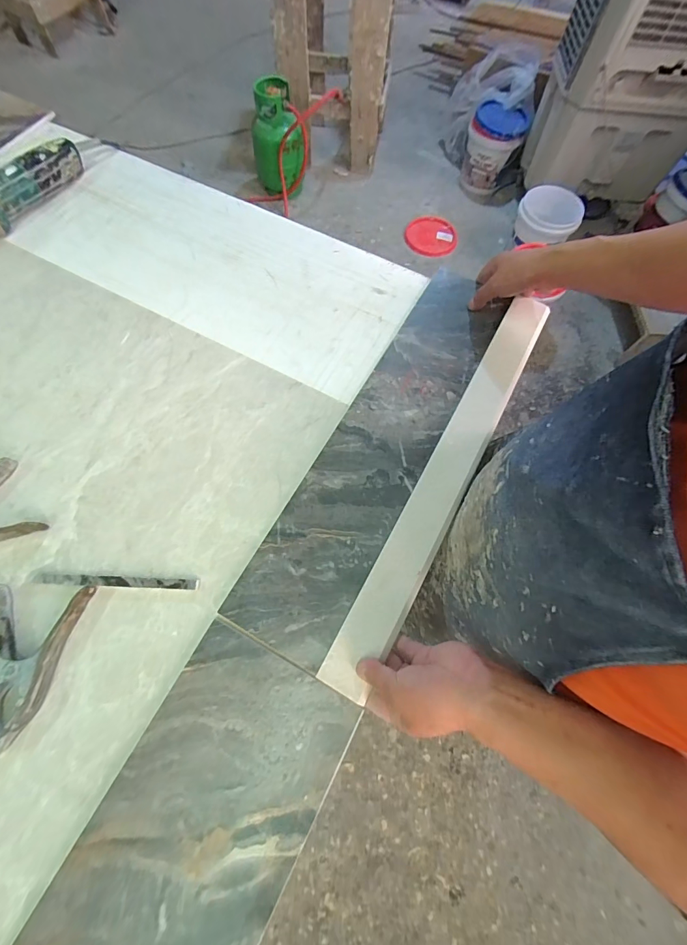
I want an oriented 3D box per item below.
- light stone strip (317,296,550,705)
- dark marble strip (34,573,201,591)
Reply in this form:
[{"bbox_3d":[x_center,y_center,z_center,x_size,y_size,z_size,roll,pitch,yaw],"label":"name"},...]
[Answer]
[{"bbox_3d":[0.148,-0.013,0.499,0.053,0.010,0.609,29,72,9],"label":"light stone strip"},{"bbox_3d":[-0.266,0.128,0.444,0.189,0.008,0.013,3,69,-1],"label":"dark marble strip"}]

